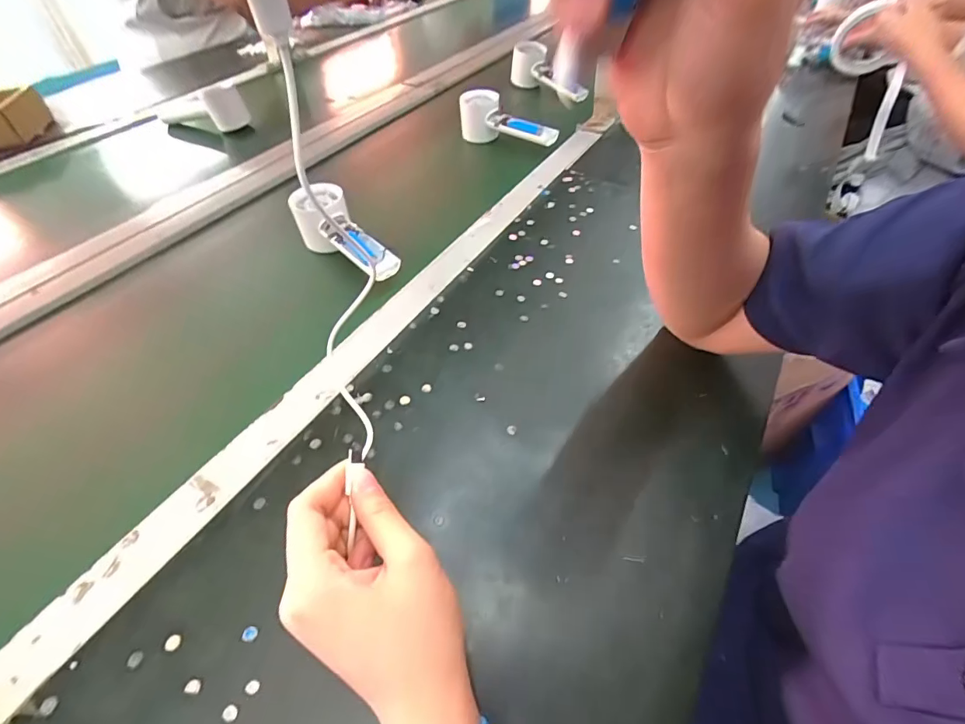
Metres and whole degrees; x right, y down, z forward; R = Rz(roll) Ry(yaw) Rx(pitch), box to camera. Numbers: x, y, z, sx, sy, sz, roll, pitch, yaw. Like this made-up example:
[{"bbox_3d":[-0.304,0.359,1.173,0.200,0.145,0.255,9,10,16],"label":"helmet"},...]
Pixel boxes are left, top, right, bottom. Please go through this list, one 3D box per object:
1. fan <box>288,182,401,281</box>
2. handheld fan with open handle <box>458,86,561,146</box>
[{"bbox_3d":[-0.149,-0.133,0.476,0.055,0.054,0.150,-32,56,-22],"label":"fan"},{"bbox_3d":[0.037,-0.351,0.664,0.065,0.059,0.156,-37,58,-25],"label":"handheld fan with open handle"}]

